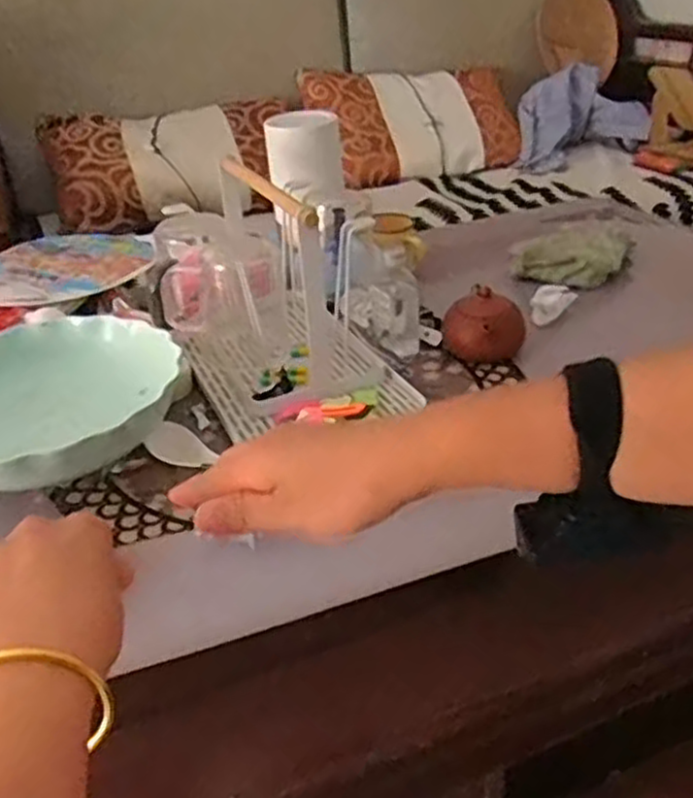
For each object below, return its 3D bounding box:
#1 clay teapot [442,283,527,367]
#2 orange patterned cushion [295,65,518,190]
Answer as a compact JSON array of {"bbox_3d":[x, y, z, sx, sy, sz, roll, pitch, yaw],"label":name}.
[{"bbox_3d":[0.144,-0.081,0.797,0.079,0.064,0.080,-1,31,5],"label":"clay teapot"},{"bbox_3d":[0.152,-0.647,1.755,0.484,0.277,0.120,-14,0,-16],"label":"orange patterned cushion"}]

